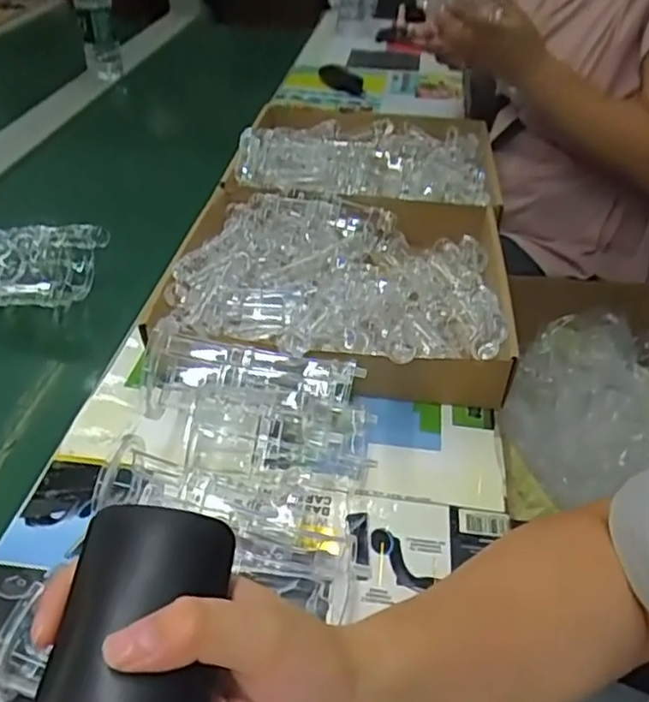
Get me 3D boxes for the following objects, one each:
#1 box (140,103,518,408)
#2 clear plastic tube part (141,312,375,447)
[{"bbox_3d":[0.038,-0.154,0.735,0.323,0.067,0.568,4,39,5],"label":"box"},{"bbox_3d":[-0.045,0.028,0.446,0.159,0.057,0.062,14,39,-4],"label":"clear plastic tube part"}]

